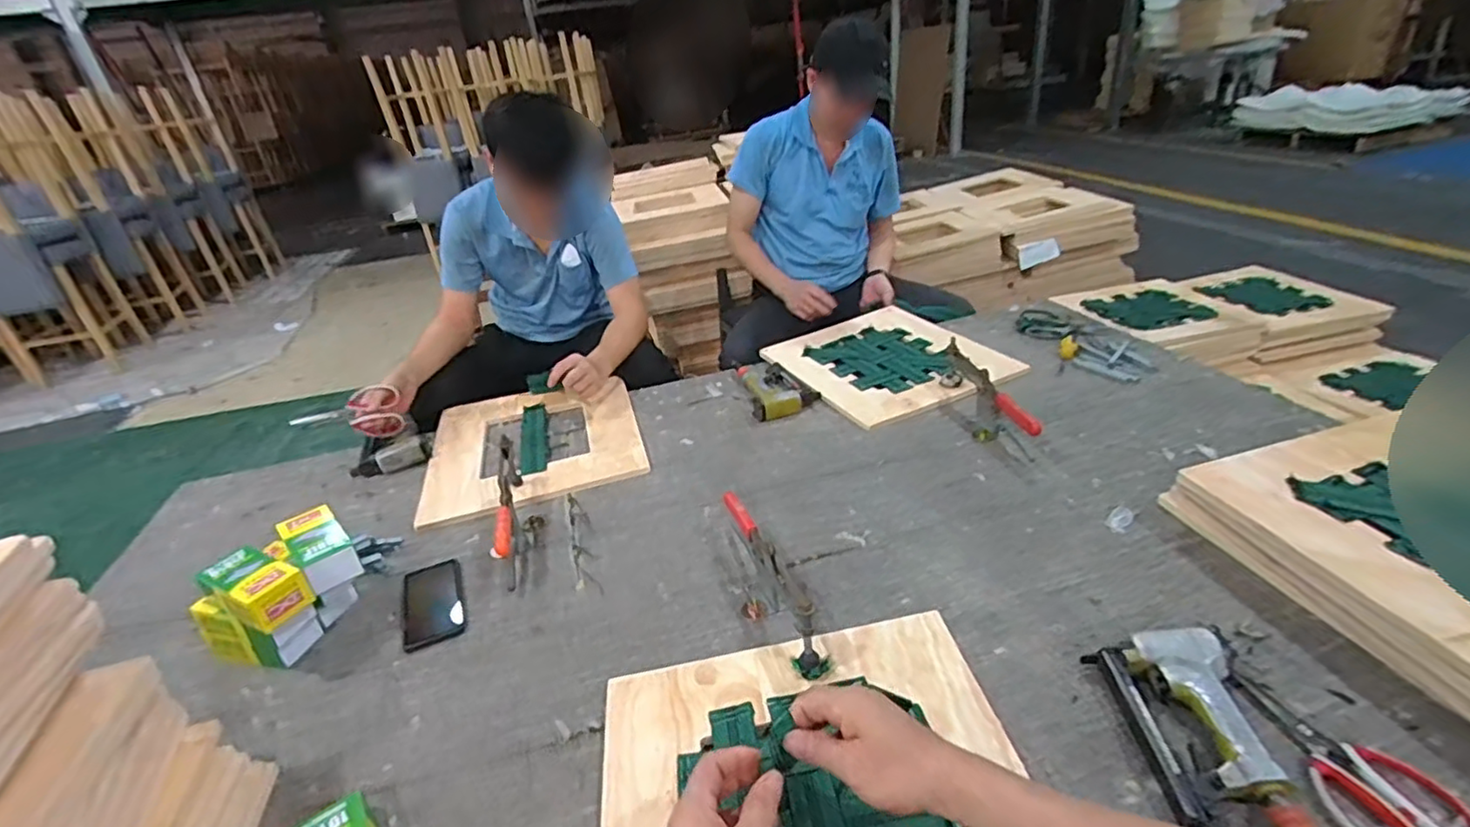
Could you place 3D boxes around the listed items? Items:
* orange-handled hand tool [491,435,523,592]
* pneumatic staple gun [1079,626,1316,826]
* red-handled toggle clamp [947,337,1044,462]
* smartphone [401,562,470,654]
[{"bbox_3d":[-0.361,0.143,1.013,0.027,0.097,0.280,-12,30,-10],"label":"orange-handled hand tool"},{"bbox_3d":[0.449,0.306,0.603,0.129,0.045,0.226,-6,29,1],"label":"pneumatic staple gun"},{"bbox_3d":[0.454,-0.035,1.159,0.065,0.110,0.309,-6,29,1],"label":"red-handled toggle clamp"},{"bbox_3d":[-0.433,0.268,0.920,0.081,0.005,0.169,-18,31,-19],"label":"smartphone"}]

